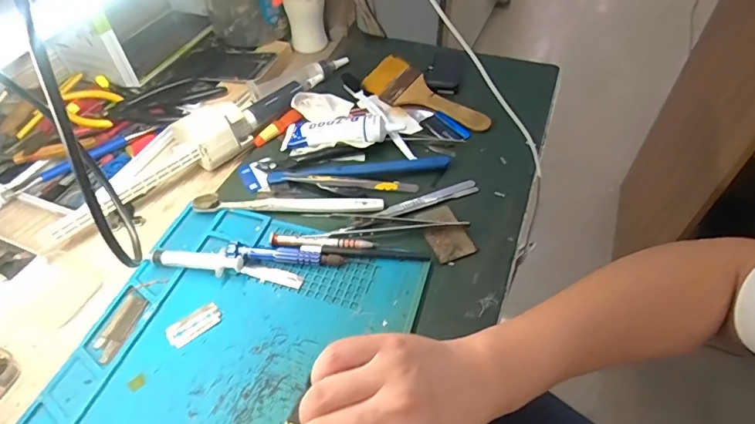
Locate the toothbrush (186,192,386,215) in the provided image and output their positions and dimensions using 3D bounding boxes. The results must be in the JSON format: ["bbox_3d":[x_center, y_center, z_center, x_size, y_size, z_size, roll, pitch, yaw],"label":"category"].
[{"bbox_3d":[-0.086,-0.008,0.449,0.182,0.011,0.021,0,50,0],"label":"toothbrush"}]

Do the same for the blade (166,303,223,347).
[{"bbox_3d":[-0.150,0.091,0.376,0.043,0.004,0.021,-33,57,-25],"label":"blade"}]

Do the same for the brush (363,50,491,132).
[{"bbox_3d":[0.057,-0.133,0.554,0.061,0.013,0.163,-44,67,-9],"label":"brush"}]

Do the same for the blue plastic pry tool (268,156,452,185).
[{"bbox_3d":[-0.017,-0.041,0.474,0.185,0.014,0.019,-4,50,-3],"label":"blue plastic pry tool"}]

